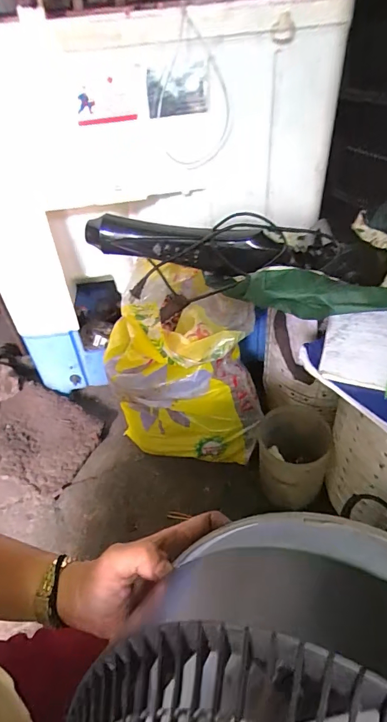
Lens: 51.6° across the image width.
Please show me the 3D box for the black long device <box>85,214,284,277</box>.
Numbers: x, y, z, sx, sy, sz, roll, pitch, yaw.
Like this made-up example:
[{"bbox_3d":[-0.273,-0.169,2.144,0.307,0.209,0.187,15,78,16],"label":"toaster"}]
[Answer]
[{"bbox_3d":[-0.020,-0.210,0.741,0.355,0.101,0.044,1,41,8],"label":"black long device"}]

